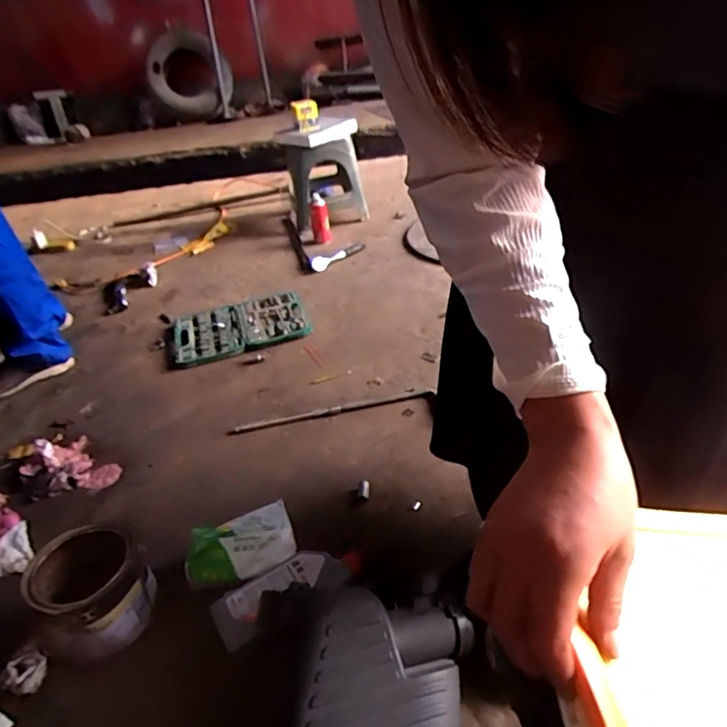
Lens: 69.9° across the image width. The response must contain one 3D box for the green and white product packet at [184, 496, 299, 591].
[{"bbox_3d":[-0.212,0.317,0.895,0.183,0.057,0.101,-13,37,-7],"label":"green and white product packet"}]

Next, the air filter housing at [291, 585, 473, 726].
[{"bbox_3d":[0.017,0.421,0.658,0.224,0.105,0.231,13,55,-8],"label":"air filter housing"}]

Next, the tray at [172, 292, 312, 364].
[{"bbox_3d":[-0.368,-0.114,1.556,0.394,0.030,0.242,-17,37,-13],"label":"tray"}]

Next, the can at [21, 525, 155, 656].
[{"bbox_3d":[-0.433,0.363,0.830,0.159,0.155,0.151,-5,39,4],"label":"can"}]

